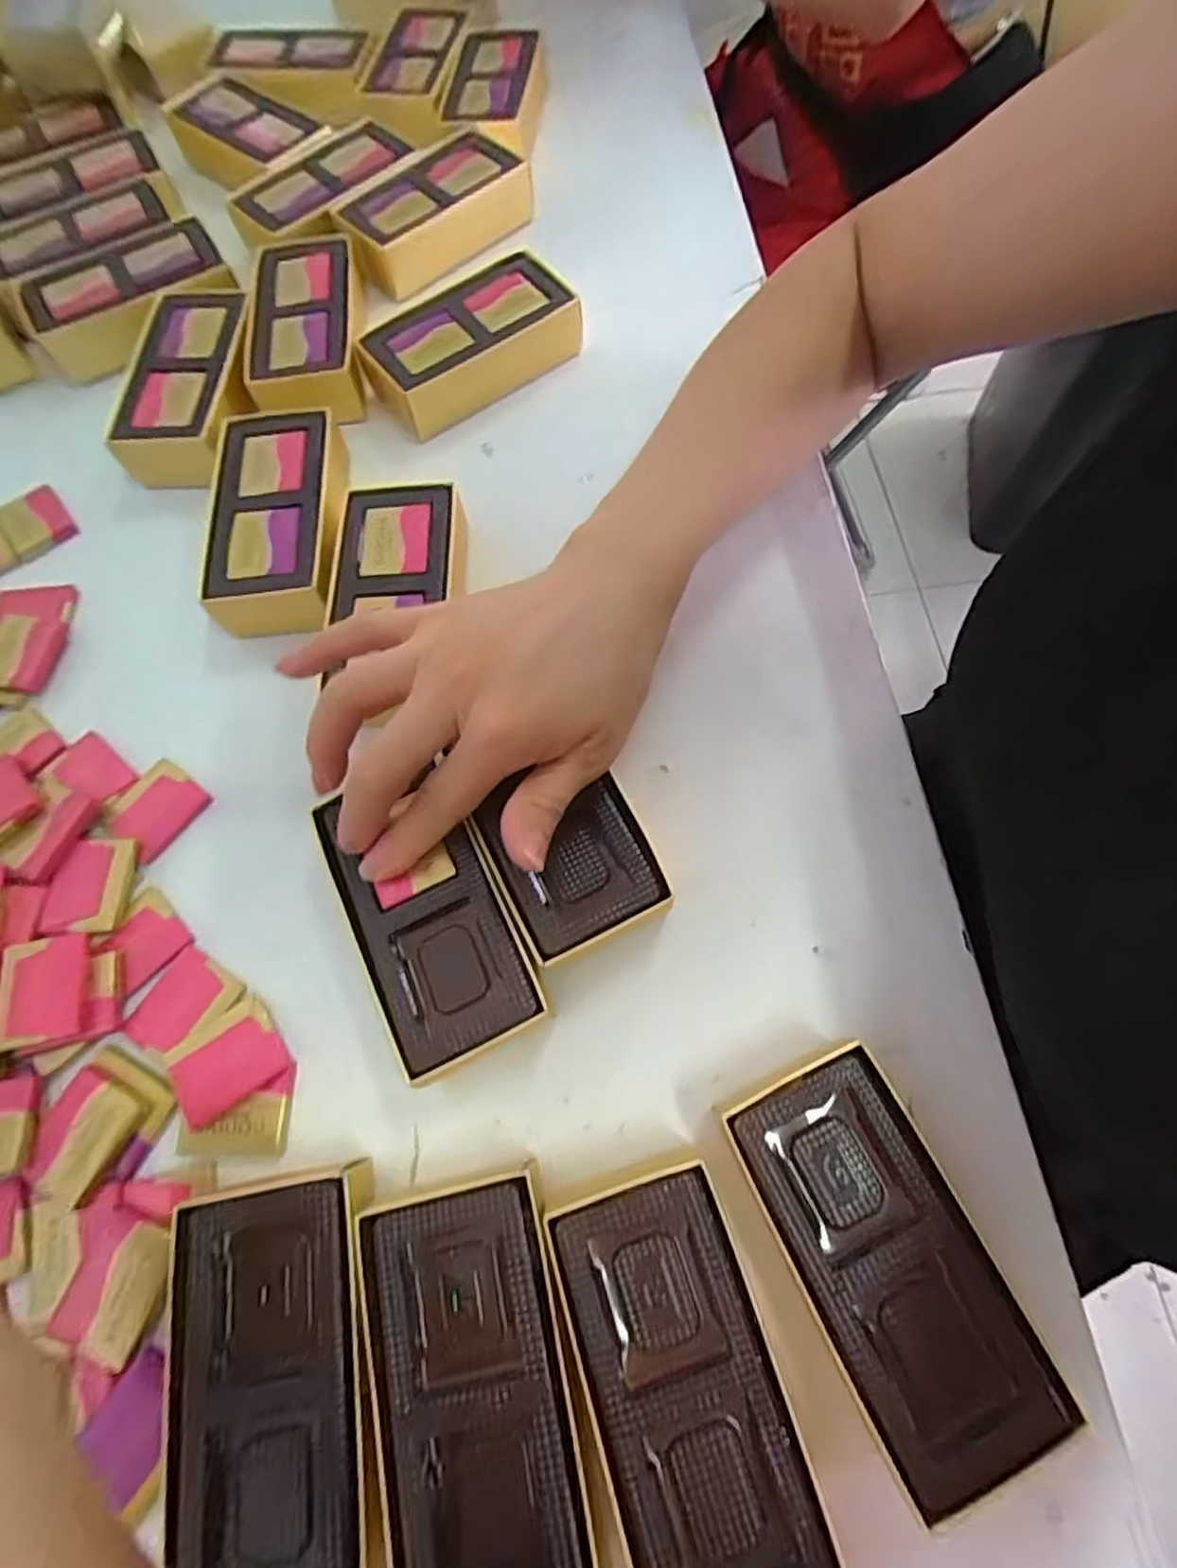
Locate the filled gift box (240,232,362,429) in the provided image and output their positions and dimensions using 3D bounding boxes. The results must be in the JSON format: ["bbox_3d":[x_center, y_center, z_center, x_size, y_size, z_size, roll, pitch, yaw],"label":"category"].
[{"bbox_3d":[-0.162,-0.262,0.383,0.056,0.038,0.117,-11,69,-2],"label":"filled gift box"}]

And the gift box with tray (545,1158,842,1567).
[{"bbox_3d":[0.028,0.184,0.208,0.056,0.033,0.112,-18,70,-4],"label":"gift box with tray"}]

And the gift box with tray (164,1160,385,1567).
[{"bbox_3d":[-0.095,0.185,0.209,0.058,0.031,0.107,-10,69,-1],"label":"gift box with tray"}]

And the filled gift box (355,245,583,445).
[{"bbox_3d":[-0.066,-0.246,0.375,0.114,0.038,0.055,-35,72,-10],"label":"filled gift box"}]

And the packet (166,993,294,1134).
[{"bbox_3d":[-0.139,0.105,0.255,0.039,0.009,0.032,-33,72,-10],"label":"packet"}]

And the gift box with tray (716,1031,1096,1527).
[{"bbox_3d":[0.093,0.150,0.217,0.057,0.032,0.112,-25,70,-7],"label":"gift box with tray"}]

